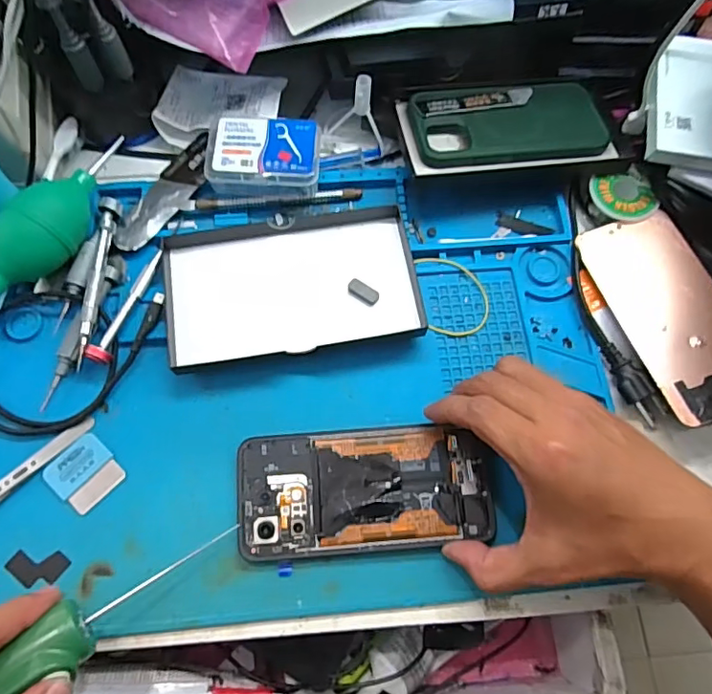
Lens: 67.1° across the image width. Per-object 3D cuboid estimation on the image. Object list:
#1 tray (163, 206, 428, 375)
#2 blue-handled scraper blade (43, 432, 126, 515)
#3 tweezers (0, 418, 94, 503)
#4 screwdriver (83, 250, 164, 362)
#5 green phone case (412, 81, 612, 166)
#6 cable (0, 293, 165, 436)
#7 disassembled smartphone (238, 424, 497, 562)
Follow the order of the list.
[{"bbox_3d":[-0.045,-0.044,0.391,0.177,0.019,0.108,-7,70,-4],"label":"tray"},{"bbox_3d":[-0.176,0.082,0.349,0.042,0.004,0.040,42,74,13],"label":"blue-handled scraper blade"},{"bbox_3d":[-0.218,0.084,0.343,0.110,0.010,0.011,-42,76,-15],"label":"tweezers"},{"bbox_3d":[-0.158,-0.029,0.377,0.014,0.013,0.090,22,70,7],"label":"screwdriver"},{"bbox_3d":[0.119,-0.176,0.419,0.150,0.008,0.077,-7,66,-8],"label":"green phone case"},{"bbox_3d":[-0.203,0.009,0.367,0.130,0.013,0.098,2,69,-1],"label":"cable"},{"bbox_3d":[0.006,0.091,0.344,0.159,0.010,0.076,-3,70,-2],"label":"disassembled smartphone"}]

